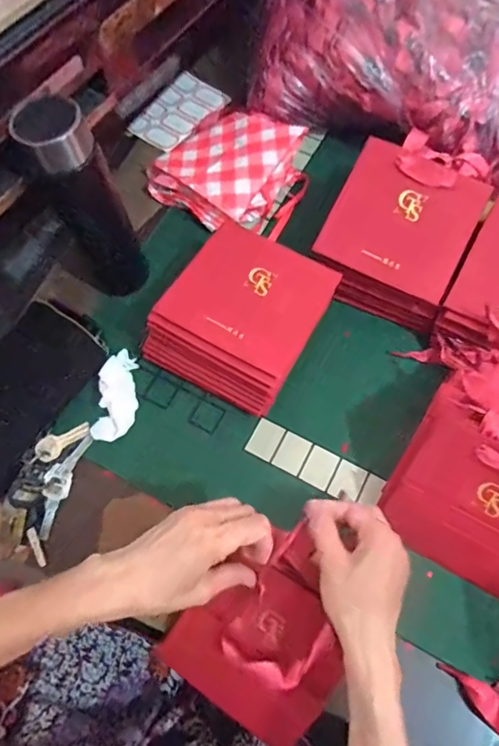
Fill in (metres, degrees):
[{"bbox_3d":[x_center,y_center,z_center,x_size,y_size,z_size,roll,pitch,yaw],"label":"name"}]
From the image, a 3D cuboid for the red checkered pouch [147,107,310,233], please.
[{"bbox_3d":[-0.032,-0.263,0.604,0.153,0.057,0.153,35,70,13],"label":"red checkered pouch"}]

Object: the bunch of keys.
[{"bbox_3d":[-0.199,0.110,0.476,0.042,0.038,0.129,16,67,5],"label":"bunch of keys"}]

